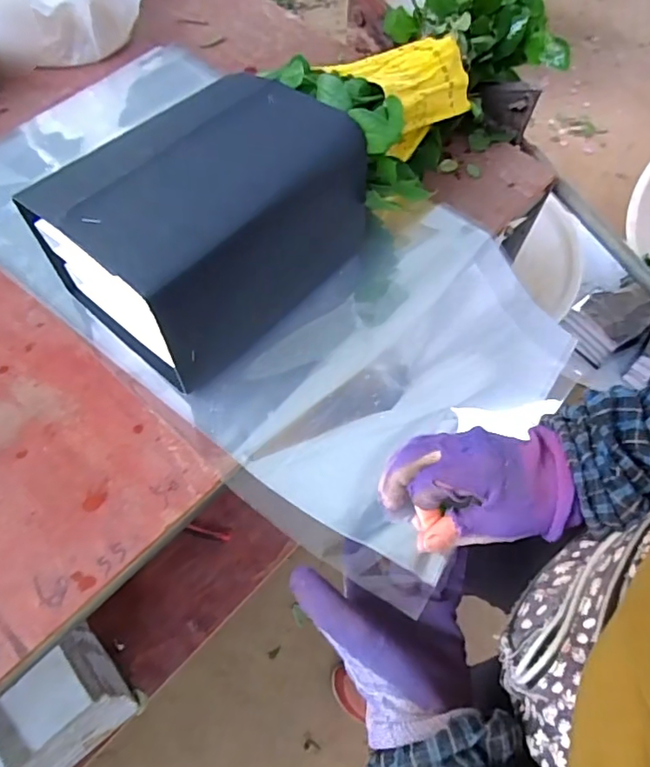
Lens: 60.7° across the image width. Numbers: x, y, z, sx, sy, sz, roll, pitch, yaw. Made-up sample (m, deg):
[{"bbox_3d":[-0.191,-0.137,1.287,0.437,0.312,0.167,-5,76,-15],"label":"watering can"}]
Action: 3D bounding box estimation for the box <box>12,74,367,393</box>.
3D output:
[{"bbox_3d":[-0.091,-0.129,0.439,0.142,0.126,0.211,39,66,16],"label":"box"}]

